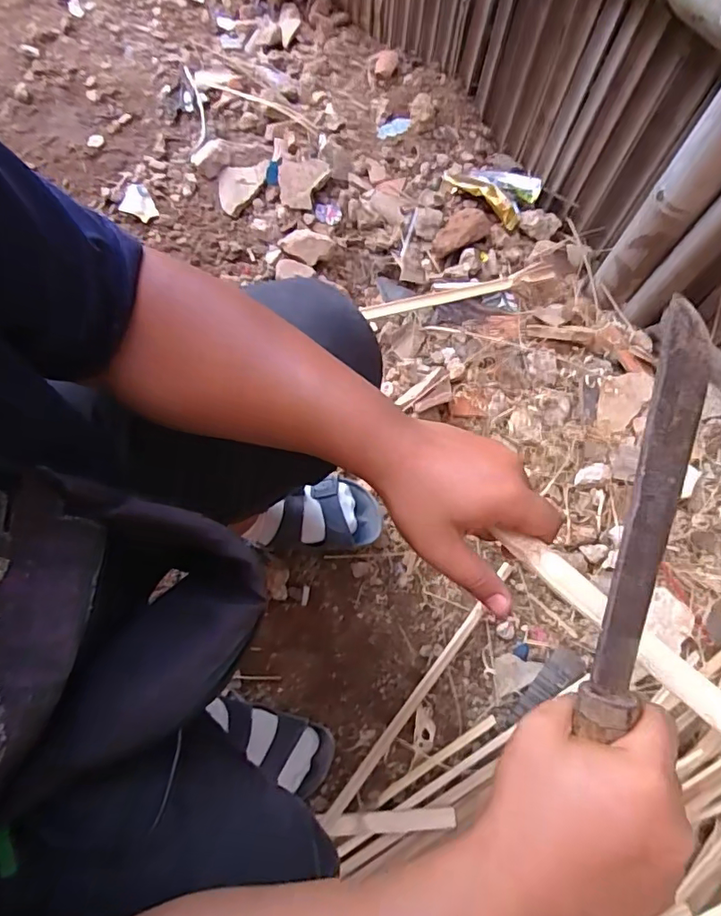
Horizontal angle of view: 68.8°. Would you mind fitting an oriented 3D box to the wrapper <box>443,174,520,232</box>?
[{"bbox_3d":[0.213,-0.457,0.917,0.159,0.039,0.028,42,73,11],"label":"wrapper"}]

